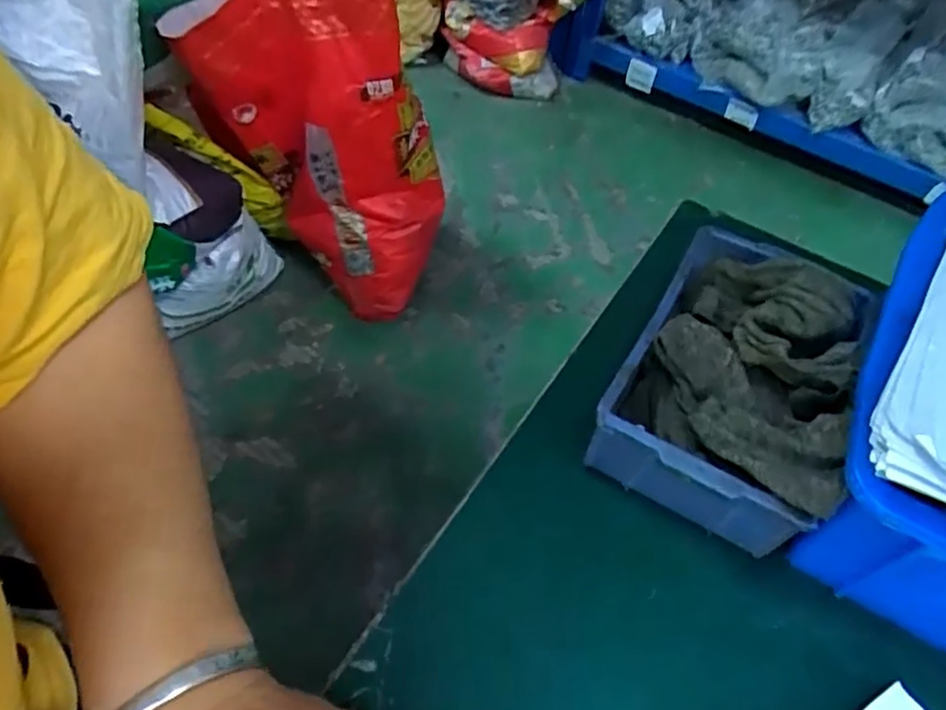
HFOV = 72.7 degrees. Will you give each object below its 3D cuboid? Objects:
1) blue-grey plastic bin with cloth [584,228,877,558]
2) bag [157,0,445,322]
[{"bbox_3d":[0.124,0.012,0.310,0.093,0.073,0.144,27,56,16],"label":"blue-grey plastic bin with cloth"},{"bbox_3d":[-0.266,-0.350,1.103,0.374,0.593,0.237,22,54,12],"label":"bag"}]

